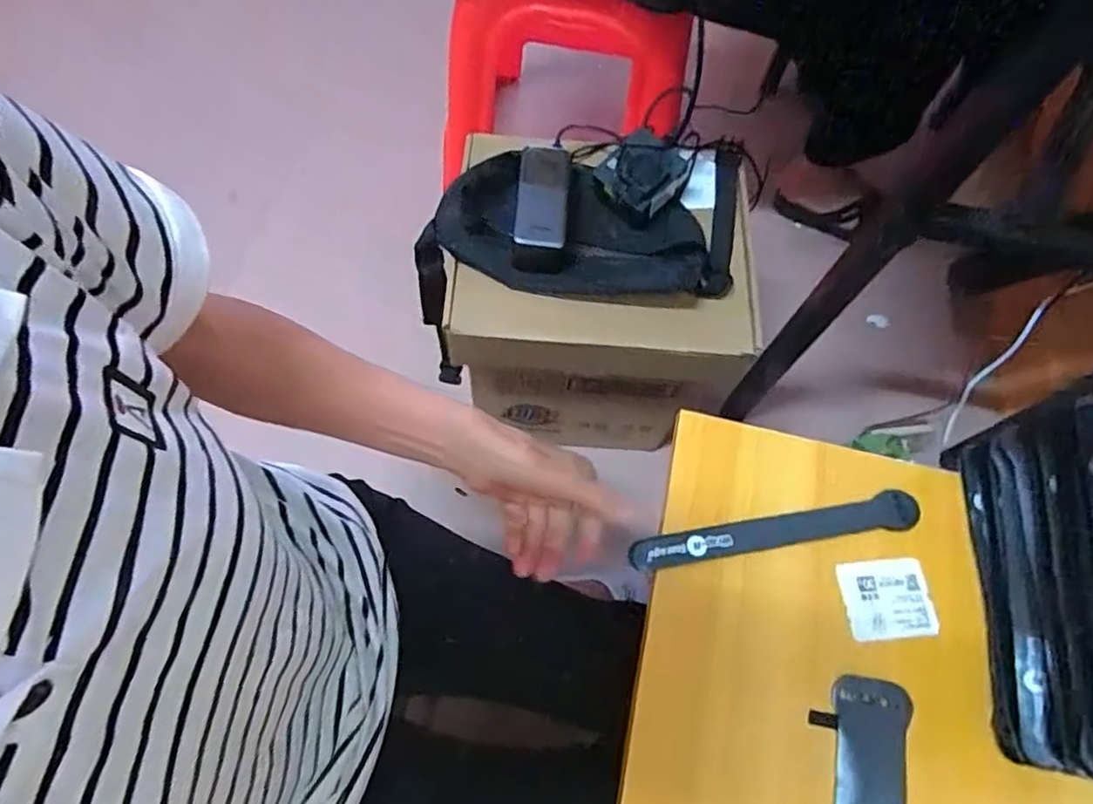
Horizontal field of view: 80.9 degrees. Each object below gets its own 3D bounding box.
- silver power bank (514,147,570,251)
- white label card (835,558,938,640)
[{"bbox_3d":[-0.004,-0.214,0.666,0.057,0.019,0.122,12,66,-22],"label":"silver power bank"},{"bbox_3d":[0.226,0.130,0.424,0.058,0.004,0.049,-4,67,-4],"label":"white label card"}]

